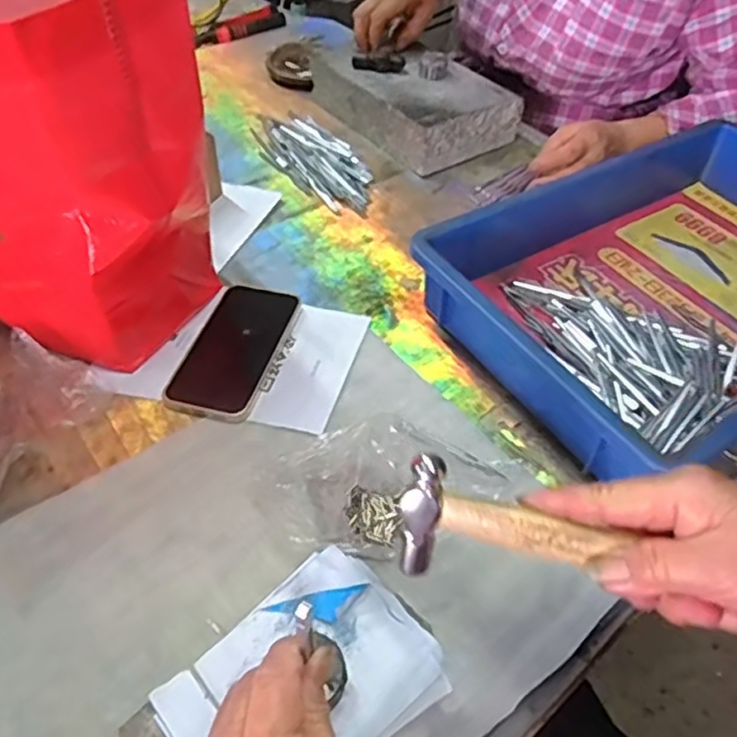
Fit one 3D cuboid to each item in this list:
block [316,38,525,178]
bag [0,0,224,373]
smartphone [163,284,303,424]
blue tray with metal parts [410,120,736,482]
[{"bbox_3d":[0.057,-0.348,0.845,0.157,0.073,0.232,-29,56,-26],"label":"block"},{"bbox_3d":[-0.258,-0.170,0.512,0.220,0.290,0.239,-30,57,-26],"label":"bag"},{"bbox_3d":[-0.115,-0.018,0.572,0.074,0.010,0.155,13,49,8],"label":"smartphone"},{"bbox_3d":[0.286,-0.082,0.610,0.429,0.079,0.291,-24,54,-23],"label":"blue tray with metal parts"}]

